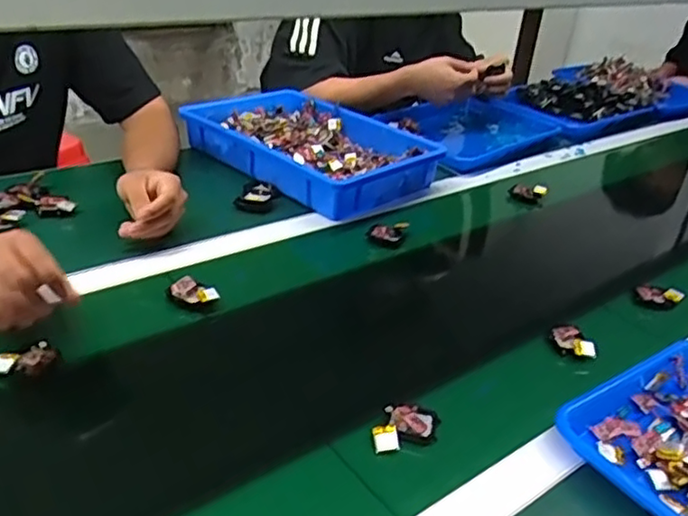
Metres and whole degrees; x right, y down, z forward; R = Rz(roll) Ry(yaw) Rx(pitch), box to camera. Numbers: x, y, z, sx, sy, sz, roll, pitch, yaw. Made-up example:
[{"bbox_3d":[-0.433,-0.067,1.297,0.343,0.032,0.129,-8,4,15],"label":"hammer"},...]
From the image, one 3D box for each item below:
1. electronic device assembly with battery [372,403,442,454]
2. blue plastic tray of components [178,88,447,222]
[{"bbox_3d":[0.053,0.145,0.569,0.063,0.011,0.041,-6,33,-20],"label":"electronic device assembly with battery"},{"bbox_3d":[-0.053,-0.179,1.031,0.355,0.055,0.238,30,38,34],"label":"blue plastic tray of components"}]

